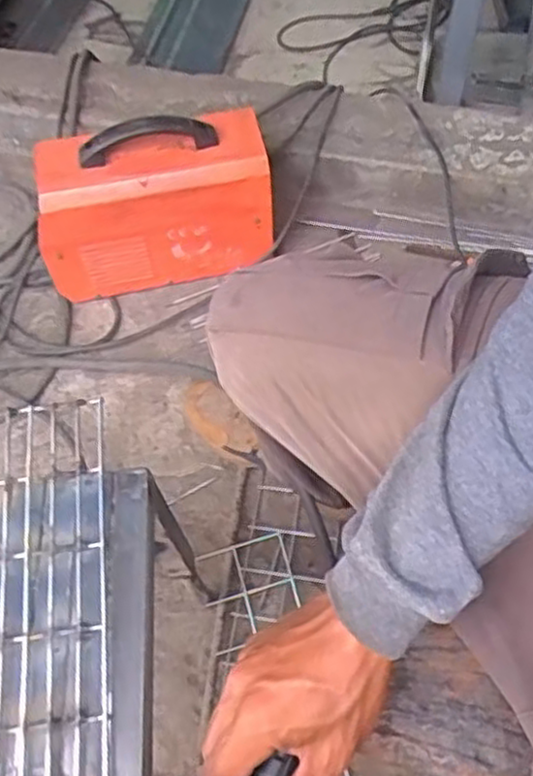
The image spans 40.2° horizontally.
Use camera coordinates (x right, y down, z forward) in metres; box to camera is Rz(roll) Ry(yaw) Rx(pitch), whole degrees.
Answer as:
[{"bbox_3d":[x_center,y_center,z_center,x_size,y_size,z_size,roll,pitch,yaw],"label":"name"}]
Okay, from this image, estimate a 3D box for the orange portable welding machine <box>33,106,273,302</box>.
[{"bbox_3d":[-0.160,-0.262,1.043,0.329,0.231,0.122,-14,59,-5],"label":"orange portable welding machine"}]

